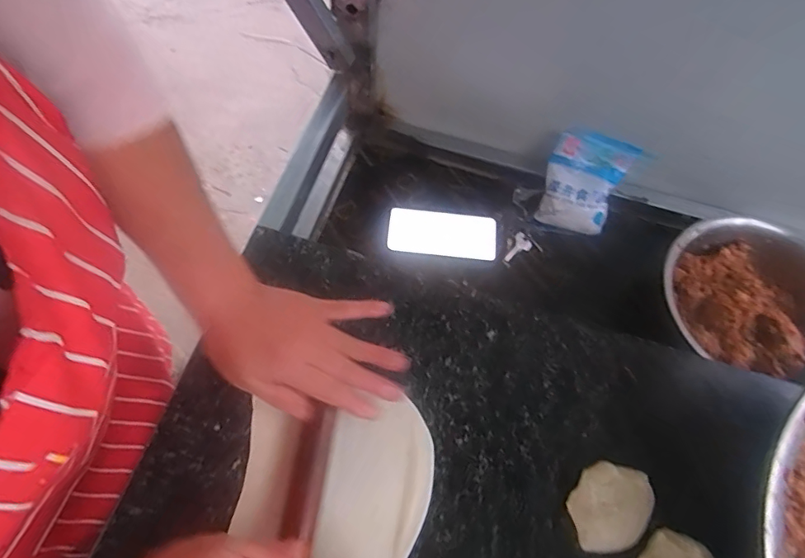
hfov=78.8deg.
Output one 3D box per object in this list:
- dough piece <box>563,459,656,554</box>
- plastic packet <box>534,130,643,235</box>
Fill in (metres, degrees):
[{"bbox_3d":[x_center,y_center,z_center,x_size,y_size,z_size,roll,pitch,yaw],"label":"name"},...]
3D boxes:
[{"bbox_3d":[0.164,0.182,0.393,0.051,0.036,0.068,31,69,11],"label":"dough piece"},{"bbox_3d":[0.265,-0.139,0.720,0.112,0.025,0.142,18,108,0],"label":"plastic packet"}]

